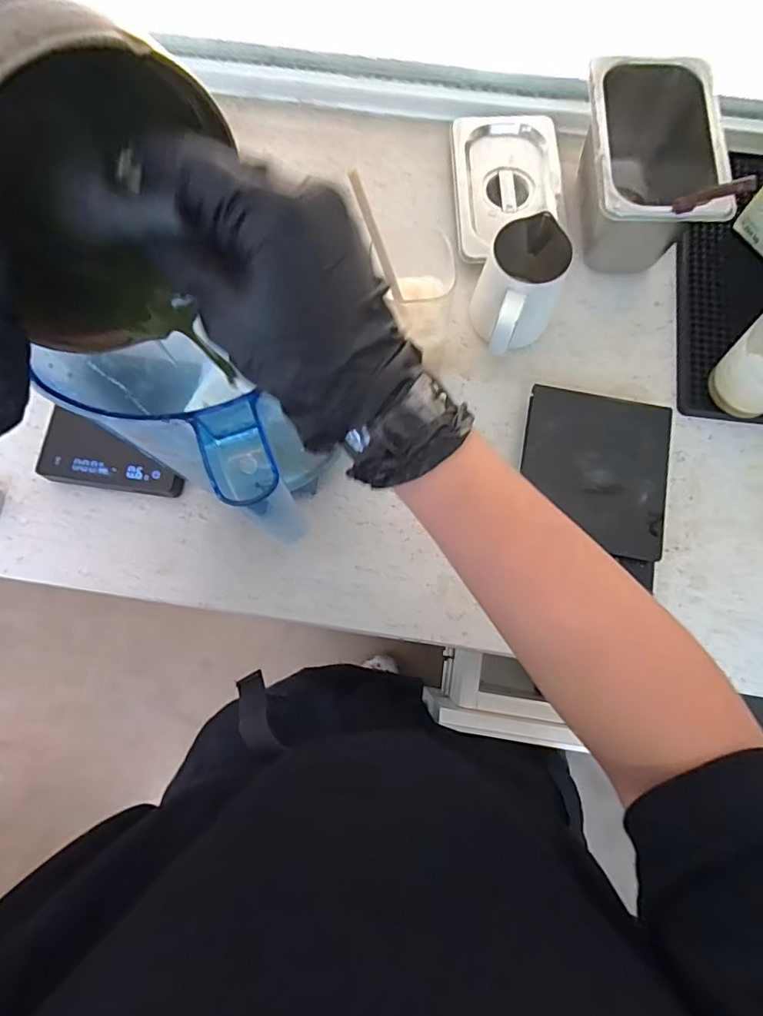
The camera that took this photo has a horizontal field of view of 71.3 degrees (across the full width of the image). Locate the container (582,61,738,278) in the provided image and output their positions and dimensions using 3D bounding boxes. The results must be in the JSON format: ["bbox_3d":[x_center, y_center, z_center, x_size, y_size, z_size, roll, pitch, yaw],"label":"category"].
[{"bbox_3d":[0.235,-0.307,0.489,0.106,0.093,0.164,-1,77,1],"label":"container"}]

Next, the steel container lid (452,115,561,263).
[{"bbox_3d":[0.126,-0.320,0.532,0.103,0.023,0.160,-2,77,1],"label":"steel container lid"}]

